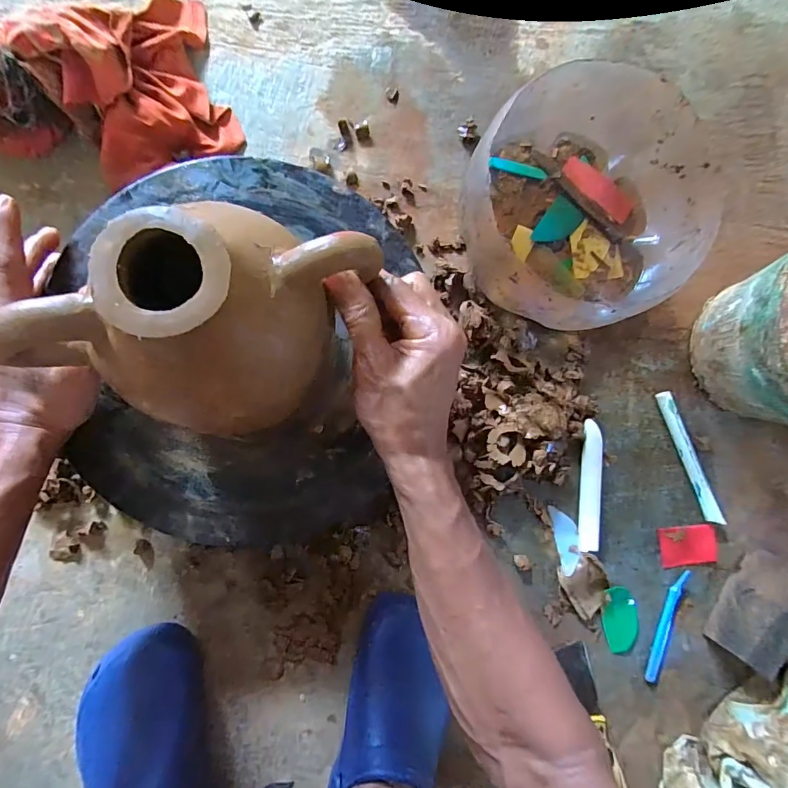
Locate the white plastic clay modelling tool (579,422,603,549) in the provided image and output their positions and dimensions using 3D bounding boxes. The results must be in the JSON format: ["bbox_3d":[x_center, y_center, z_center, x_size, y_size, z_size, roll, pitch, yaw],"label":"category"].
[{"bbox_3d":[0.229,0.106,0.506,0.021,0.024,0.147,5,87,-8],"label":"white plastic clay modelling tool"}]

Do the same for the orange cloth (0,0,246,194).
[{"bbox_3d":[-0.295,-0.294,0.417,0.274,0.082,0.179,-27,92,-9],"label":"orange cloth"}]

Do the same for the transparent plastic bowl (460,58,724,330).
[{"bbox_3d":[0.189,-0.196,0.465,0.245,0.123,0.239,0,87,-9],"label":"transparent plastic bowl"}]

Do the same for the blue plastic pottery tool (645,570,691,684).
[{"bbox_3d":[0.324,0.276,0.515,0.020,0.008,0.134,19,85,-7],"label":"blue plastic pottery tool"}]

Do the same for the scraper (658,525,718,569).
[{"bbox_3d":[0.358,0.184,0.526,0.071,0.006,0.047,-4,86,-3],"label":"scraper"}]

